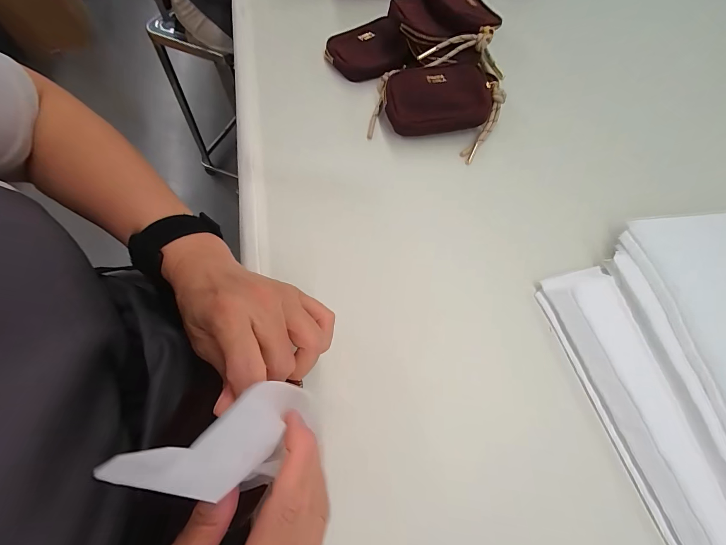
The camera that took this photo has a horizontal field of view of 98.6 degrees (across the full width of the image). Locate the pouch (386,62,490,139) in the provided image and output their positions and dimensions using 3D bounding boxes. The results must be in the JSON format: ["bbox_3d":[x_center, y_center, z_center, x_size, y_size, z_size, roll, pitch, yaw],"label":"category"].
[{"bbox_3d":[0.088,-0.206,0.369,0.117,0.031,0.080,-4,67,-5],"label":"pouch"}]

